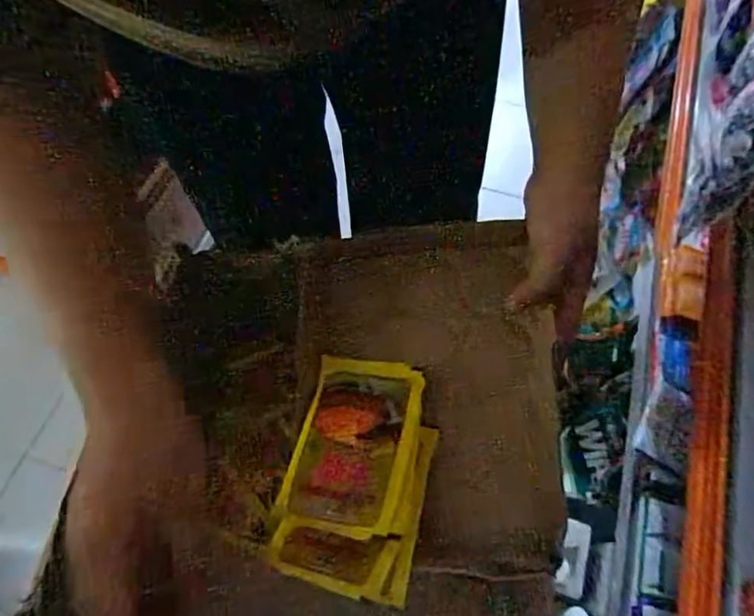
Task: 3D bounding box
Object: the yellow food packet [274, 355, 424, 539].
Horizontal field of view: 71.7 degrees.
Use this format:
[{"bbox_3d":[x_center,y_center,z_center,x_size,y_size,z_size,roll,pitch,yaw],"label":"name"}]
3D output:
[{"bbox_3d":[-0.016,0.089,0.354,0.080,0.009,0.118,5,54,20],"label":"yellow food packet"}]

